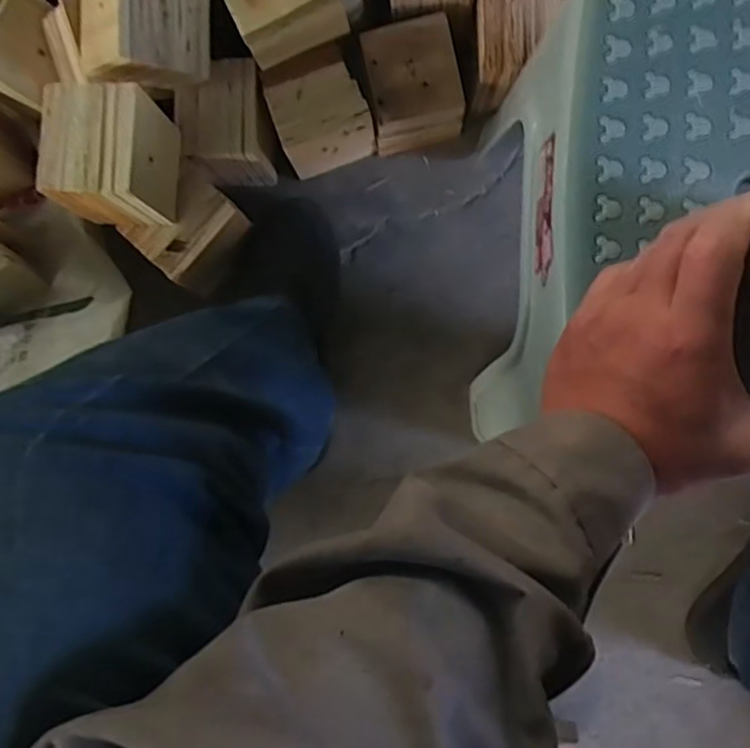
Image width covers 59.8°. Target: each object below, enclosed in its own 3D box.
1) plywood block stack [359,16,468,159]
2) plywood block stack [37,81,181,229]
[{"bbox_3d":[0.039,-0.286,0.663,0.088,0.080,0.110,-13,88,4],"label":"plywood block stack"},{"bbox_3d":[-0.237,-0.193,0.591,0.091,0.097,0.103,1,89,4],"label":"plywood block stack"}]

